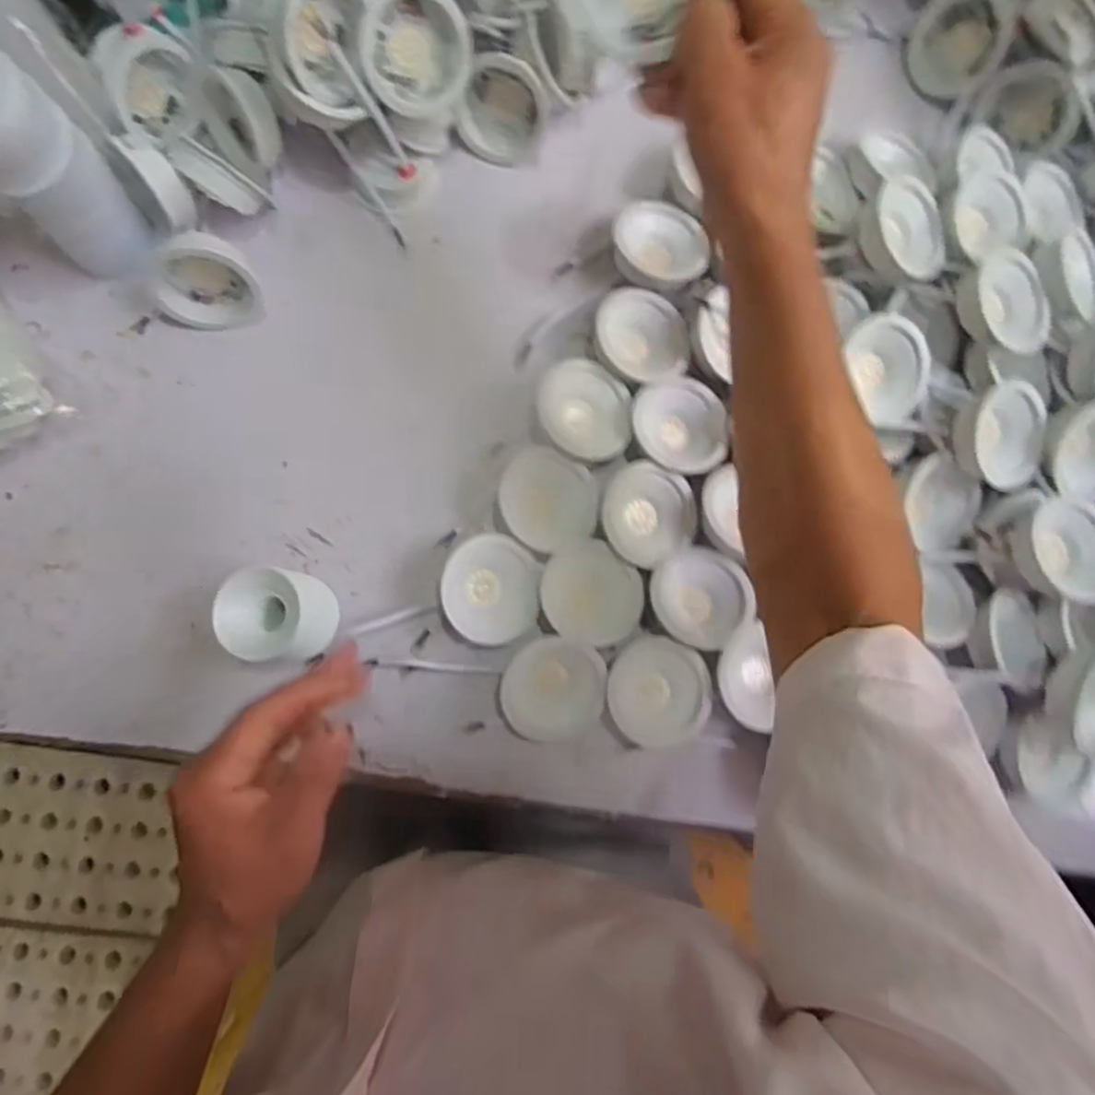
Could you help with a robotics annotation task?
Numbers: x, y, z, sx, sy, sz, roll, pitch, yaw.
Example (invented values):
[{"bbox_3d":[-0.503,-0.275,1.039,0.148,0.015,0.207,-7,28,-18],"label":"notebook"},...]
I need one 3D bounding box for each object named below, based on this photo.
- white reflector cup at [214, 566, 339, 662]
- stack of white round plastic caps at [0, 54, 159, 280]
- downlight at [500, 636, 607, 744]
[{"bbox_3d":[-0.176,0.047,0.467,0.062,0.070,0.062,6,84,-3],"label":"white reflector cup"},{"bbox_3d":[-0.314,-0.225,0.422,0.076,0.187,0.052,-26,86,-6],"label":"stack of white round plastic caps"},{"bbox_3d":[0.004,0.096,0.477,0.068,0.045,0.069,0,84,-4],"label":"downlight"}]

